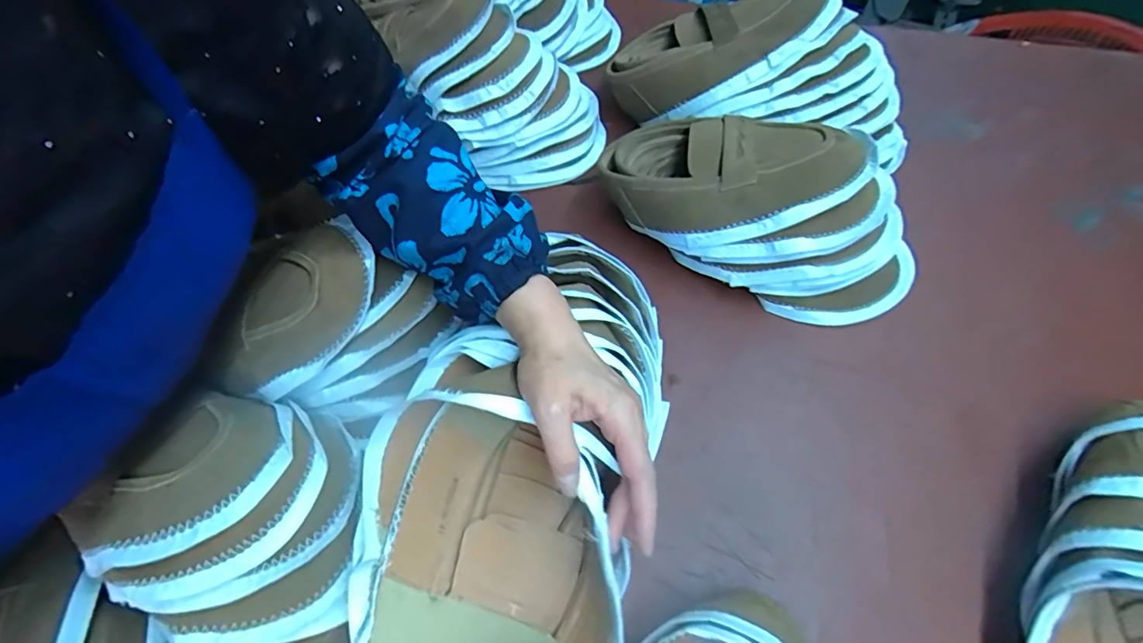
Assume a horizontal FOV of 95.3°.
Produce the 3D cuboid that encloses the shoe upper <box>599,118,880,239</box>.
[{"bbox_3d":[0.159,-0.145,0.537,0.255,0.082,0.137,13,63,10],"label":"shoe upper"}]

